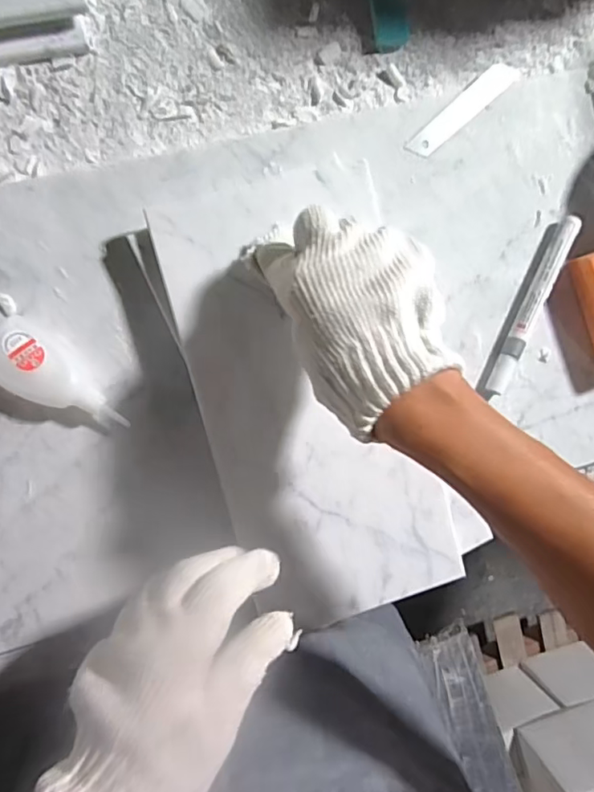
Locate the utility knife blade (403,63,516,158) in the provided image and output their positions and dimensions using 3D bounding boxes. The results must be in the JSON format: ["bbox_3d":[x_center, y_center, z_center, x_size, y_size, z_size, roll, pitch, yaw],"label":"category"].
[{"bbox_3d":[0.126,-0.218,0.420,0.112,0.006,0.021,-43,91,-13],"label":"utility knife blade"}]

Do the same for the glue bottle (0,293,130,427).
[{"bbox_3d":[-0.165,-0.014,0.365,0.108,0.024,0.044,42,88,-9],"label":"glue bottle"}]

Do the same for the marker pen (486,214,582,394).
[{"bbox_3d":[0.180,-0.070,0.422,0.015,0.020,0.145,25,91,-9],"label":"marker pen"}]

